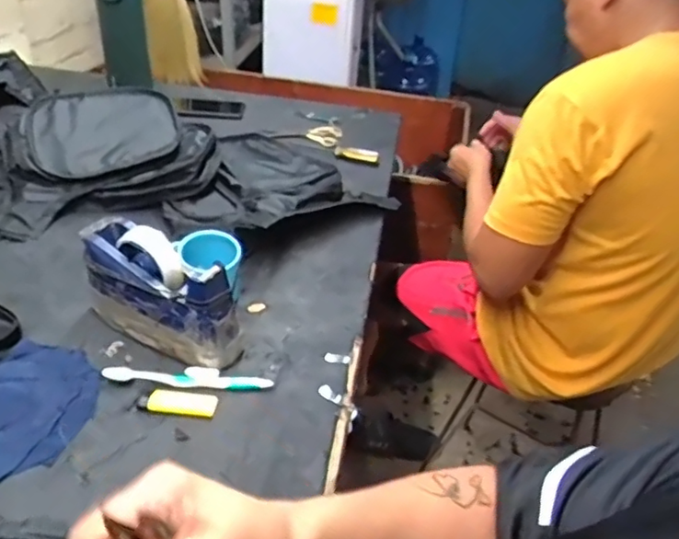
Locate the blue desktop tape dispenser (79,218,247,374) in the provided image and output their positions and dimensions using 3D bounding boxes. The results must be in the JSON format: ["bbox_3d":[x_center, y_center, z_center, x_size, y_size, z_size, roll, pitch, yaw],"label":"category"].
[{"bbox_3d":[-0.207,0.025,0.683,0.211,0.110,0.068,24,40,24],"label":"blue desktop tape dispenser"}]

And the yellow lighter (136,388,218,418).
[{"bbox_3d":[-0.172,0.140,0.626,0.082,0.008,0.027,6,36,1],"label":"yellow lighter"}]

